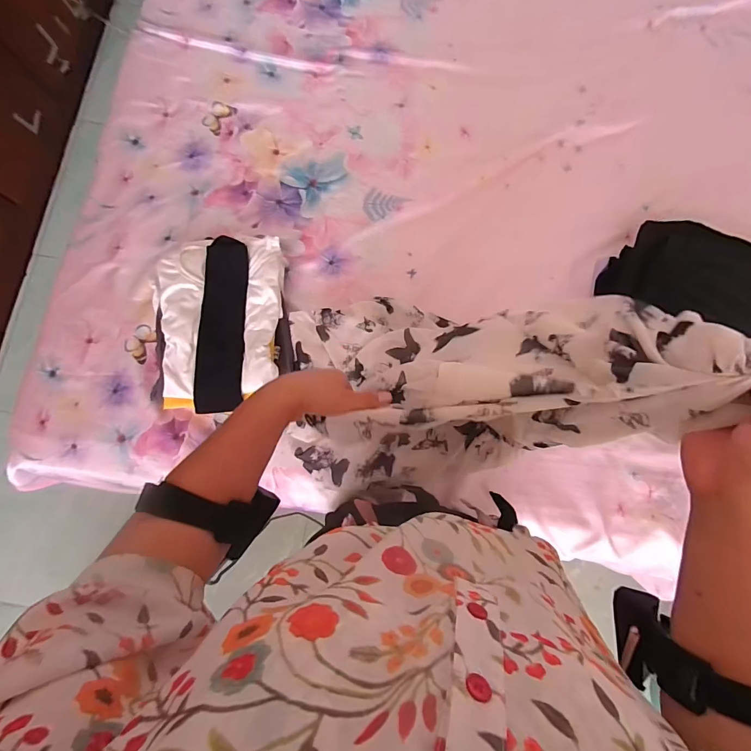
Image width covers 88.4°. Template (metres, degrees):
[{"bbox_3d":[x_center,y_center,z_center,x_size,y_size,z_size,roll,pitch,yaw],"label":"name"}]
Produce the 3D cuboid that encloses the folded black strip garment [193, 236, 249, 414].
[{"bbox_3d":[-0.304,-0.104,0.773,0.092,0.024,0.351,1,78,2],"label":"folded black strip garment"}]

